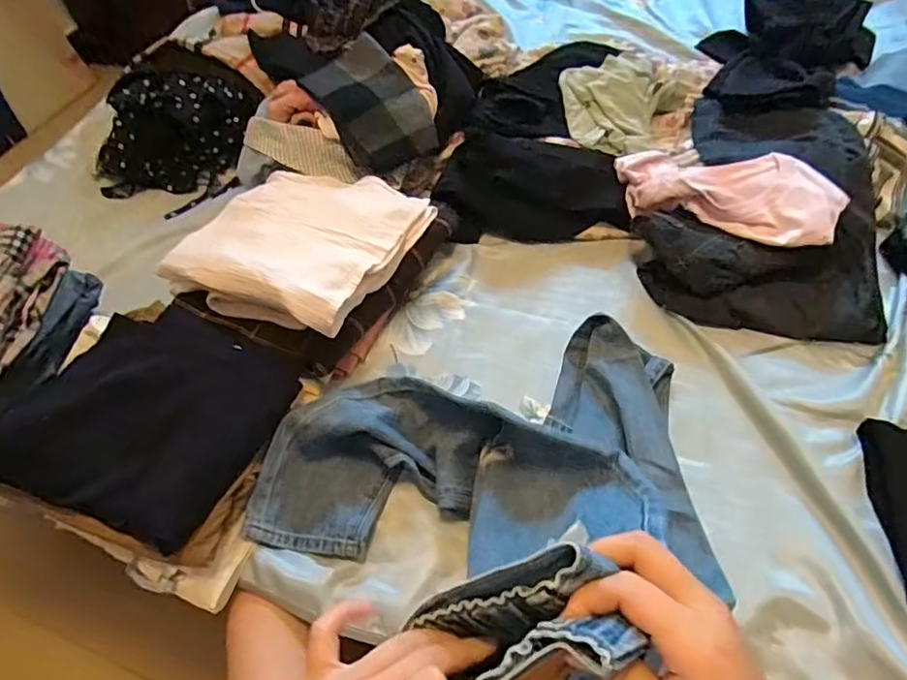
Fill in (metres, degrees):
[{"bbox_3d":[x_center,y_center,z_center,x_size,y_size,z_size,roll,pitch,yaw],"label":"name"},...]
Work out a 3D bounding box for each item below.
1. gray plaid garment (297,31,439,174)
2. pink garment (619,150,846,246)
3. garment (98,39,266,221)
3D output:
[{"bbox_3d":[-0.128,-0.376,0.918,0.150,0.024,0.200,-34,92,-13],"label":"gray plaid garment"},{"bbox_3d":[0.391,-0.215,0.834,0.300,0.063,0.140,23,60,19],"label":"pink garment"},{"bbox_3d":[-0.467,-0.357,0.967,0.236,0.085,0.281,11,93,-13],"label":"garment"}]

